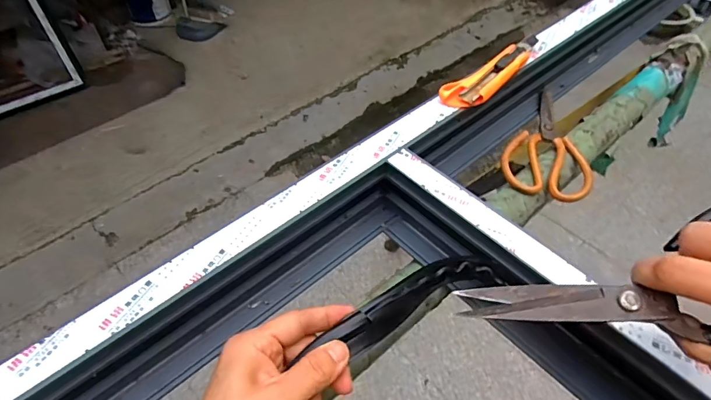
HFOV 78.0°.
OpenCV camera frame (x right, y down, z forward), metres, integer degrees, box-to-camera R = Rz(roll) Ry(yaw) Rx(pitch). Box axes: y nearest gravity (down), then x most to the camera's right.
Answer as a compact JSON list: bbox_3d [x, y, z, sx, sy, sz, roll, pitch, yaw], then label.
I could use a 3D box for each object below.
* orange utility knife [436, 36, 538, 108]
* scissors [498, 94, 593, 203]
[{"bbox_3d":[0.170,-0.151,0.515,0.177,0.013,0.039,-34,57,-25],"label":"orange utility knife"},{"bbox_3d":[0.240,-0.075,0.548,0.102,0.010,0.184,13,51,12],"label":"scissors"}]

